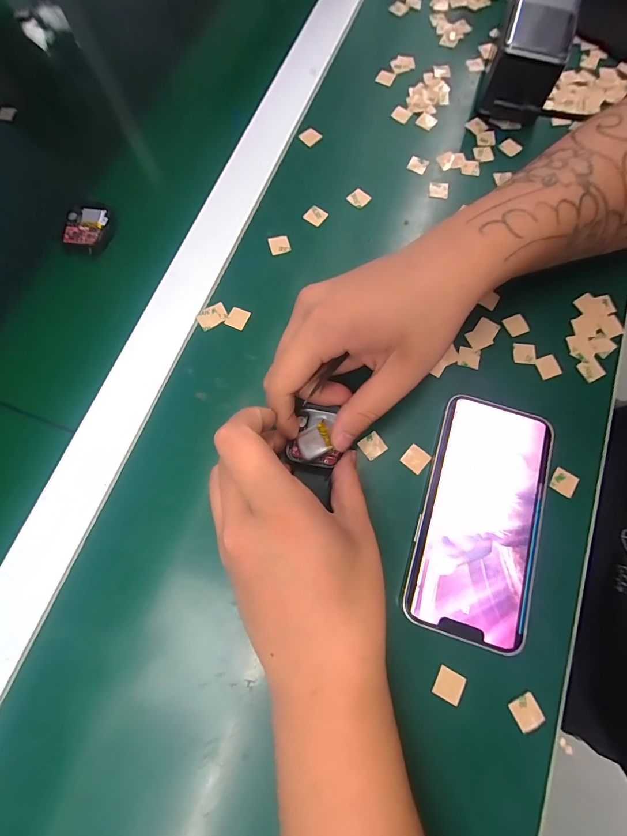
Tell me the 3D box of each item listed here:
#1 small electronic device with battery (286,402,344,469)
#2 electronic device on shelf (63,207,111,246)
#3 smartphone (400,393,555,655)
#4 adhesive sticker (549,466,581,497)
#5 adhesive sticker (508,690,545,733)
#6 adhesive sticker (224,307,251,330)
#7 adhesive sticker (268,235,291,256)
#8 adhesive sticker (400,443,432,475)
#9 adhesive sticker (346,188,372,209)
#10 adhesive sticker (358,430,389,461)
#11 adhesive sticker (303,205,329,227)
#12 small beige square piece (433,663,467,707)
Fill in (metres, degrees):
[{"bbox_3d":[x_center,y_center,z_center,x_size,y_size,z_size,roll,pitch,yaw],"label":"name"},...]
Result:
[{"bbox_3d":[0.003,0.010,0.235,0.031,0.018,0.043,16,75,5],"label":"small electronic device with battery"},{"bbox_3d":[-0.182,-0.154,0.293,0.035,0.005,0.036,5,74,2],"label":"electronic device on shelf"},{"bbox_3d":[0.106,0.059,0.231,0.072,0.009,0.144,18,75,5],"label":"smartphone"},{"bbox_3d":[0.165,0.042,0.242,0.015,0.004,0.016,32,77,16],"label":"adhesive sticker"},{"bbox_3d":[0.121,0.166,0.207,0.015,0.004,0.016,-27,72,-9],"label":"adhesive sticker"},{"bbox_3d":[-0.056,-0.074,0.271,0.015,0.004,0.015,24,79,10],"label":"adhesive sticker"},{"bbox_3d":[-0.027,-0.137,0.288,0.016,0.004,0.016,-16,75,-4],"label":"adhesive sticker"},{"bbox_3d":[0.068,0.027,0.243,0.015,0.004,0.016,40,78,10],"label":"adhesive sticker"},{"bbox_3d":[0.038,-0.181,0.302,0.015,0.004,0.015,41,86,3],"label":"adhesive sticker"},{"bbox_3d":[0.040,0.019,0.245,0.016,0.004,0.015,-34,82,-11],"label":"adhesive sticker"},{"bbox_3d":[0.002,-0.164,0.297,0.015,0.004,0.015,36,86,3],"label":"adhesive sticker"},{"bbox_3d":[0.078,0.153,0.209,0.016,0.004,0.016,26,76,7],"label":"small beige square piece"}]

